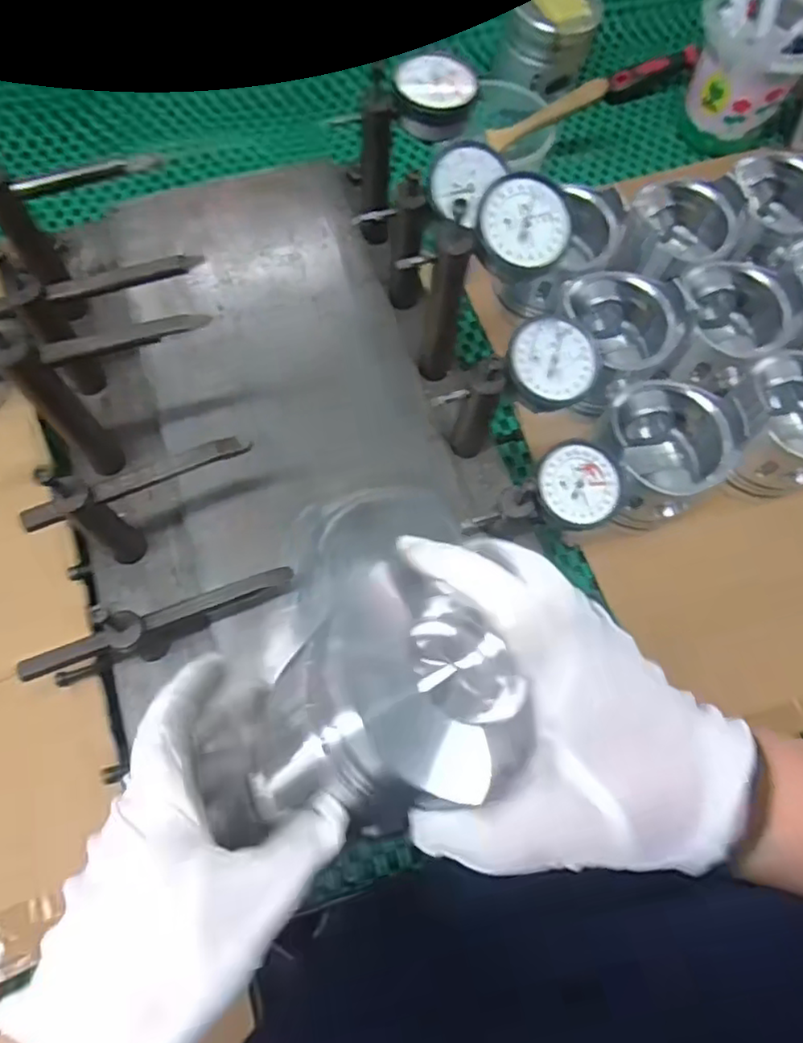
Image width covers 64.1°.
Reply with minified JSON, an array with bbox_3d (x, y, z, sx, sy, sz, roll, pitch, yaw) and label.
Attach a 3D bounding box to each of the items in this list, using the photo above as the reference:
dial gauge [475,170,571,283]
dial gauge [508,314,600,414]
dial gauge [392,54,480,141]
[{"bbox_3d":[0.065,-0.164,0.362,0.052,0.026,0.052,0,89,-10],"label":"dial gauge"},{"bbox_3d":[0.087,-0.091,0.382,0.053,0.025,0.053,1,83,-9],"label":"dial gauge"},{"bbox_3d":[0.021,-0.274,0.416,0.053,0.027,0.044,13,68,3],"label":"dial gauge"}]

